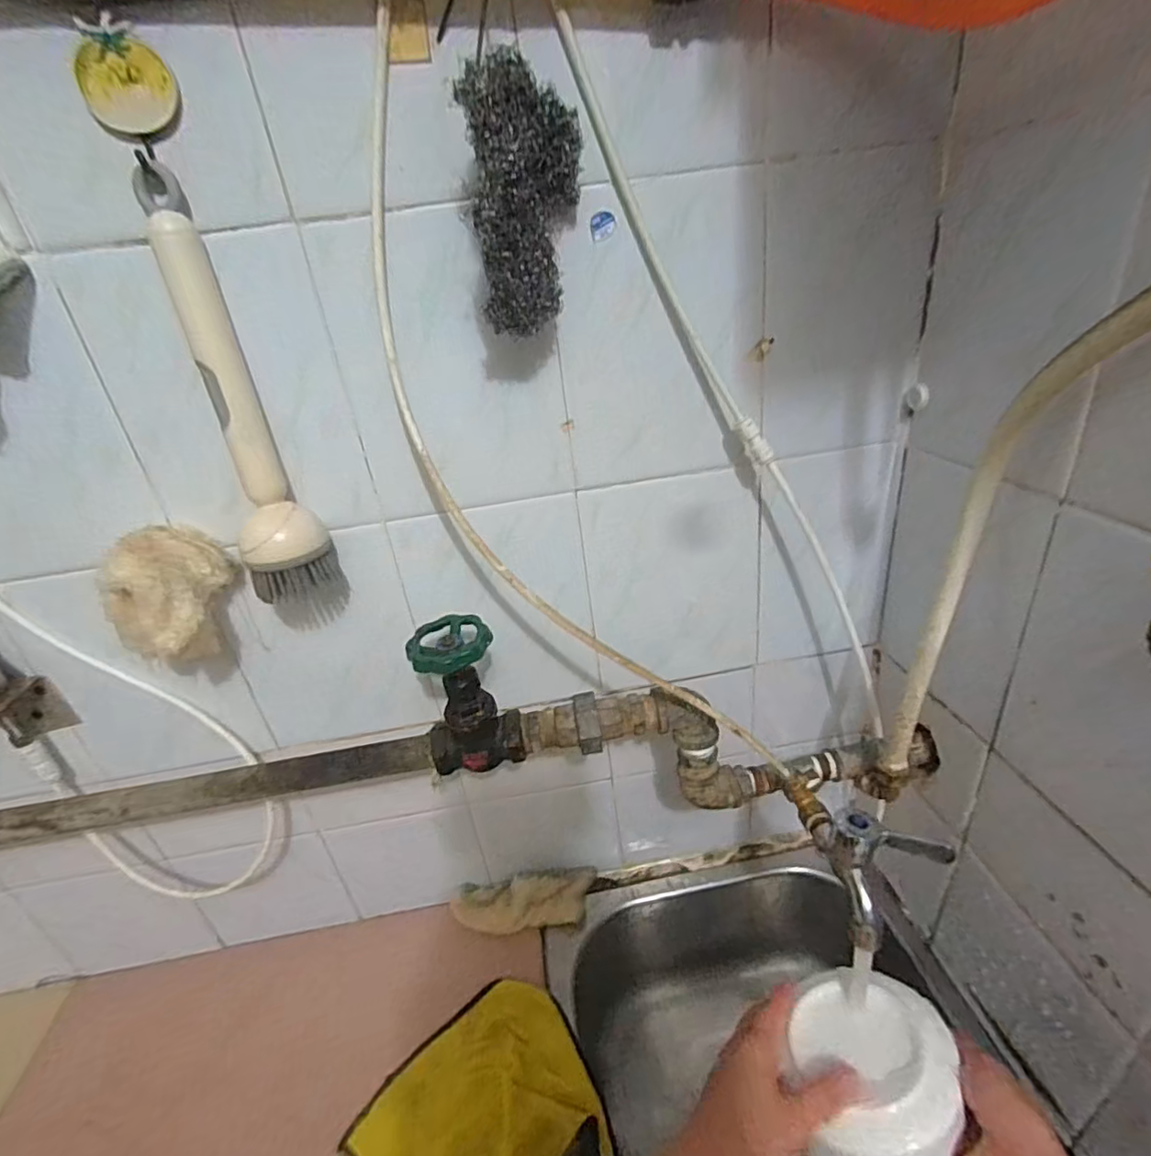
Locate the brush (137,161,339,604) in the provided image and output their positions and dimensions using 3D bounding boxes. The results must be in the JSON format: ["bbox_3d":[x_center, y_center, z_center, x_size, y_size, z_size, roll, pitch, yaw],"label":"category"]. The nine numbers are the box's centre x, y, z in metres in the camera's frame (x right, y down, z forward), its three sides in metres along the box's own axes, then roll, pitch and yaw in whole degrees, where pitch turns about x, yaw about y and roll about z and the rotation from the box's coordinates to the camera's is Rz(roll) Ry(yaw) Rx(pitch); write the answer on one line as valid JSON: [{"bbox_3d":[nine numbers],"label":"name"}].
[{"bbox_3d":[-0.221,-0.106,0.383,0.051,0.267,0.045,-18,30,-19],"label":"brush"}]

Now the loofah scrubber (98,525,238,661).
[{"bbox_3d":[-0.281,0.012,0.417,0.049,0.096,0.076,6,31,24],"label":"loofah scrubber"}]

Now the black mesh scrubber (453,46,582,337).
[{"bbox_3d":[-0.026,-0.212,0.334,0.060,0.126,0.064,-6,28,3],"label":"black mesh scrubber"}]

